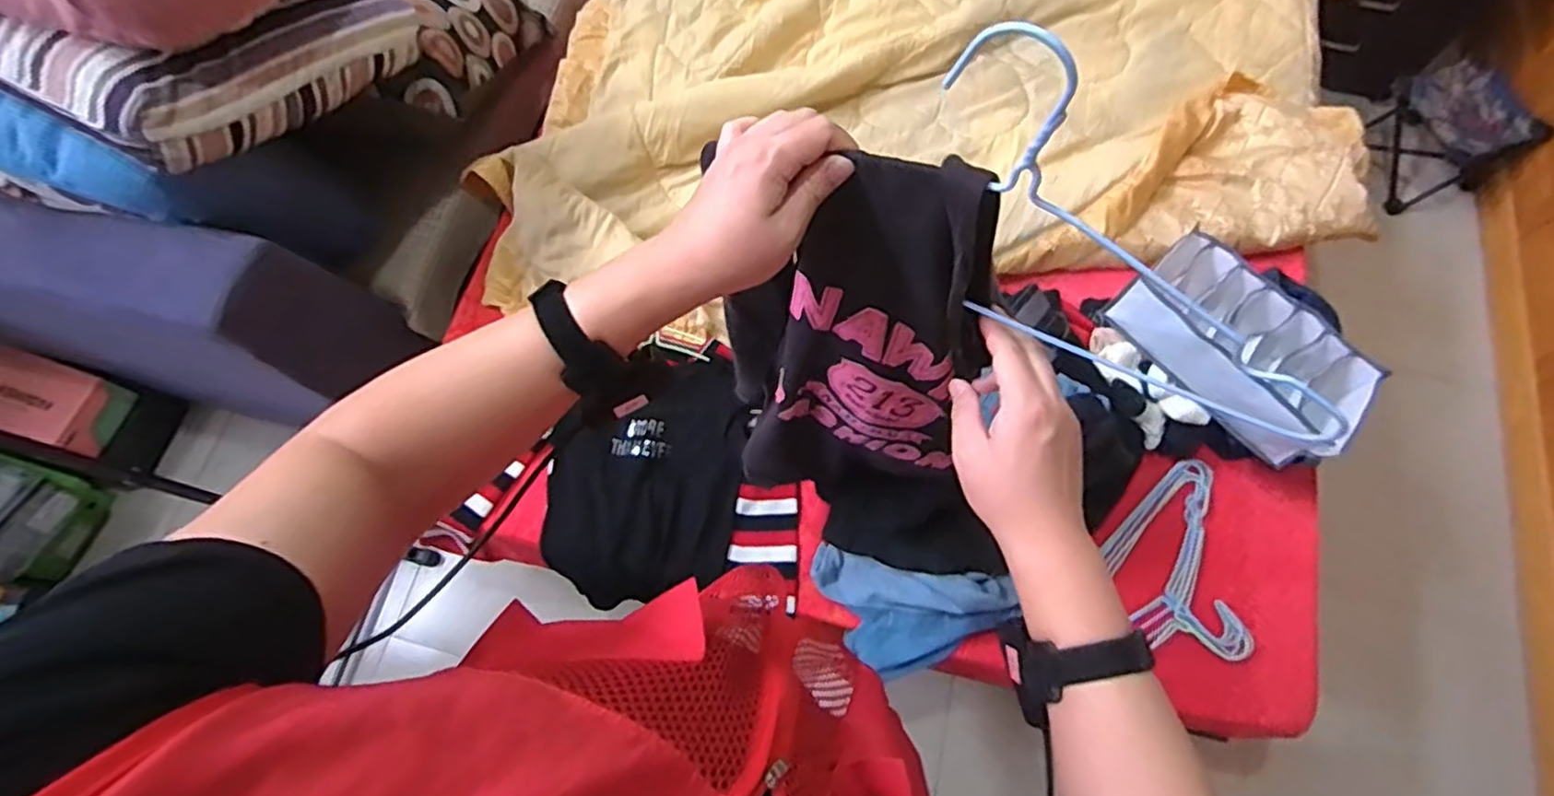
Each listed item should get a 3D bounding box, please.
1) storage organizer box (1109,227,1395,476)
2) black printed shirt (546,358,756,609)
[{"bbox_3d":[0.726,-0.085,1.080,0.202,0.095,0.360,-38,74,-12],"label":"storage organizer box"},{"bbox_3d":[-0.207,0.124,1.138,0.324,0.047,0.404,7,70,3],"label":"black printed shirt"}]

